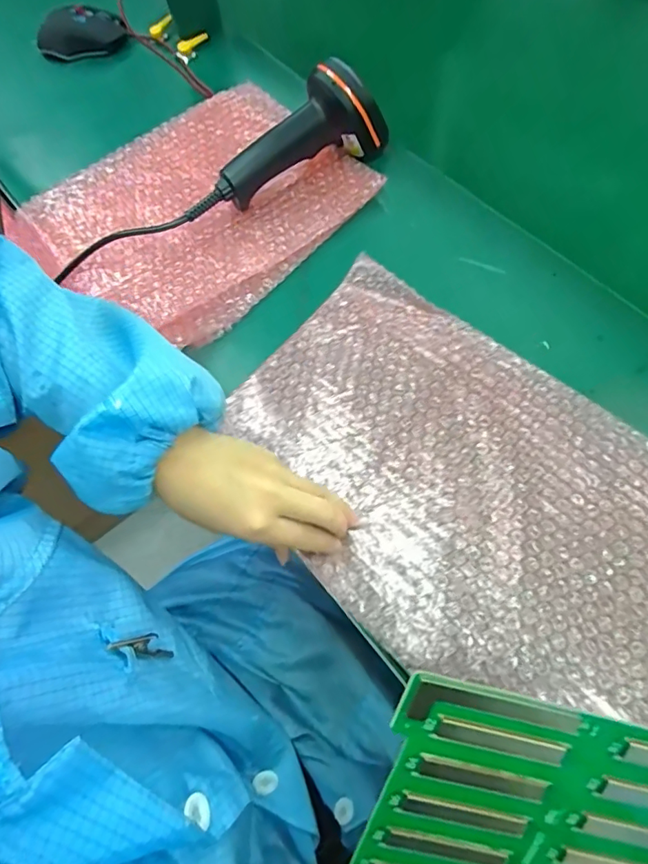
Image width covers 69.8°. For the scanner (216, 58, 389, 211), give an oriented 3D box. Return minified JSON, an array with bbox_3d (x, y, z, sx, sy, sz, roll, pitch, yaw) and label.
[{"bbox_3d":[-0.022,-0.275,0.436,0.181,0.067,0.054,-37,70,-13],"label":"scanner"}]

